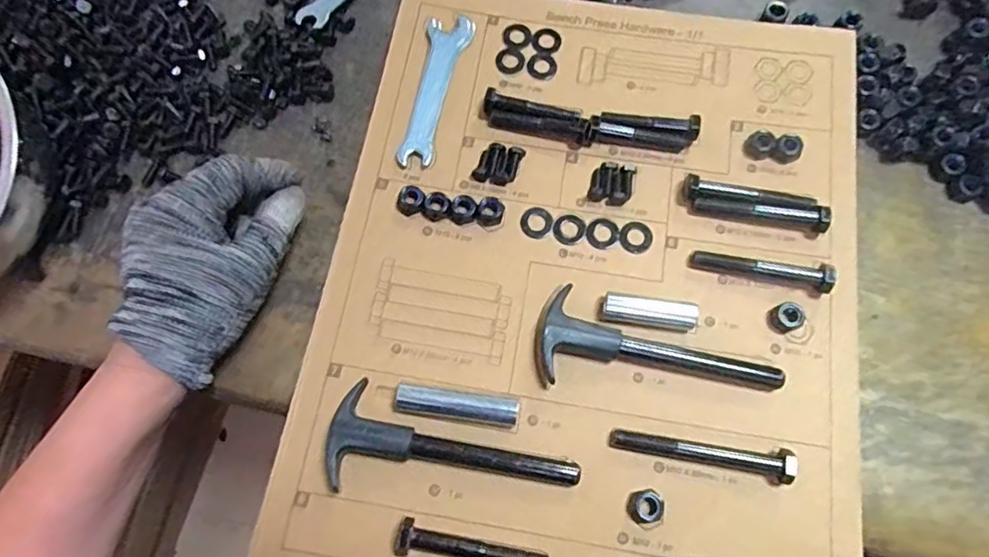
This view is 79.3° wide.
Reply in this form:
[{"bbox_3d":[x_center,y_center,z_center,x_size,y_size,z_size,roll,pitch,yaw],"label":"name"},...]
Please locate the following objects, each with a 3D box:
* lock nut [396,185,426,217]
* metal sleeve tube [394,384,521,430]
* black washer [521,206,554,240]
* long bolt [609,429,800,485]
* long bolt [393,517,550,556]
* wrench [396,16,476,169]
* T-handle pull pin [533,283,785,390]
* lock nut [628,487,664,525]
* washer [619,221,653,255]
[{"bbox_3d":[-0.050,-0.046,0.359,0.017,0.008,0.016,0,74,1],"label":"lock nut"},{"bbox_3d":[-0.020,0.069,0.319,0.065,0.015,0.015,7,74,4],"label":"metal sleeve tube"},{"bbox_3d":[0.025,-0.034,0.359,0.019,0.004,0.020,0,74,1],"label":"black washer"},{"bbox_3d":[0.107,0.089,0.309,0.090,0.017,0.015,11,75,5],"label":"long bolt"},{"bbox_3d":[-0.012,0.134,0.296,0.077,0.018,0.017,7,74,4],"label":"long bolt"},{"bbox_3d":[-0.038,-0.122,0.380,0.027,0.005,0.112,12,75,5],"label":"wrench"},{"bbox_3d":[0.086,0.046,0.324,0.131,0.016,0.052,17,75,6],"label":"T-handle pull pin"},{"bbox_3d":[0.078,0.118,0.306,0.017,0.006,0.017,0,74,1],"label":"lock nut"},{"bbox_3d":[0.084,-0.024,0.354,0.019,0.004,0.020,0,74,1],"label":"washer"}]

